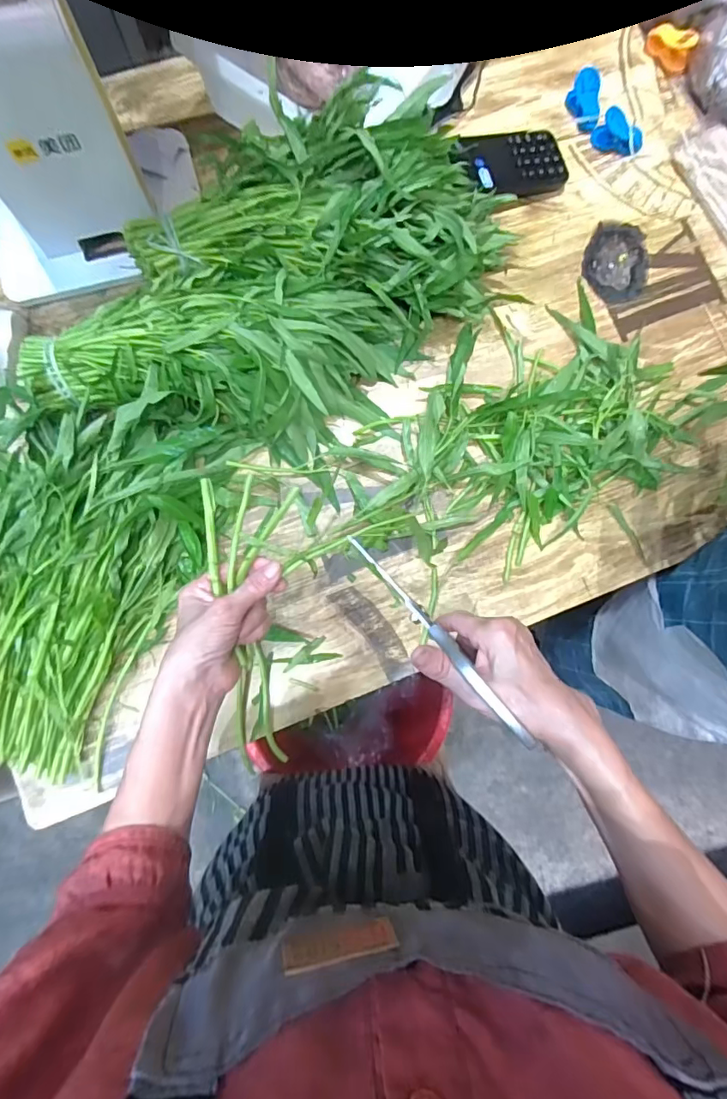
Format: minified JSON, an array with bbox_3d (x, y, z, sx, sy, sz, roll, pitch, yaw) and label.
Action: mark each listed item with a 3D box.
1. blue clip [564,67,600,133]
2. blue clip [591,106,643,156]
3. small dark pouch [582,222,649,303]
[{"bbox_3d":[0.269,-0.550,0.635,0.033,0.031,0.064,-1,81,-2],"label":"blue clip"},{"bbox_3d":[0.308,-0.499,0.622,0.056,0.033,0.024,24,81,2],"label":"blue clip"},{"bbox_3d":[0.306,-0.345,0.626,0.078,0.014,0.096,1,81,-2],"label":"small dark pouch"}]

